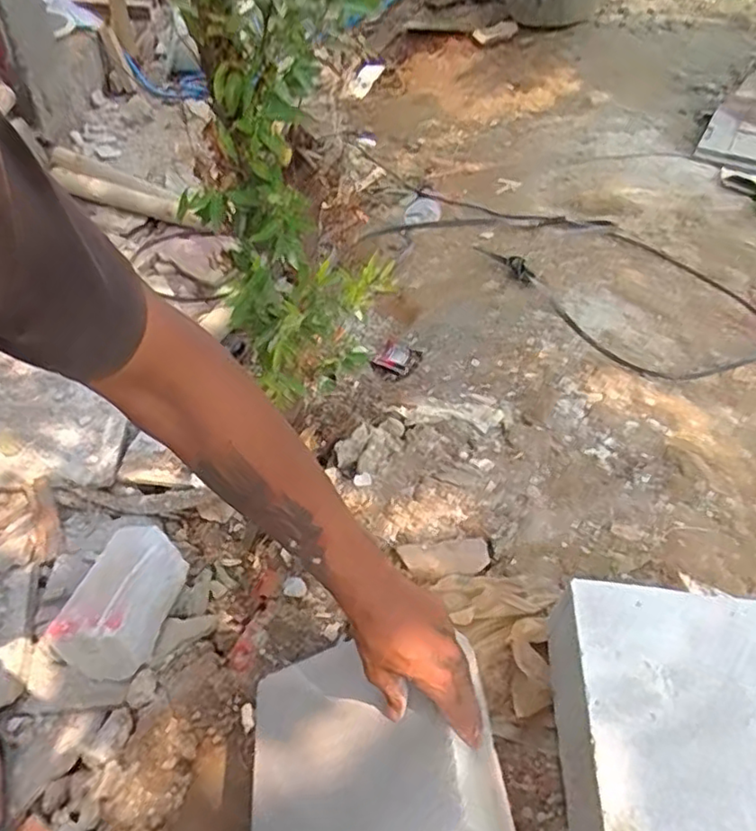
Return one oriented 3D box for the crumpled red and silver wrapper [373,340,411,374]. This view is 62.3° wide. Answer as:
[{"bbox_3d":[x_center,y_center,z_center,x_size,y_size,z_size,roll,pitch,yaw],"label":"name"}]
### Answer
[{"bbox_3d":[0.038,-0.118,1.250,0.073,0.019,0.085,28,51,23],"label":"crumpled red and silver wrapper"}]

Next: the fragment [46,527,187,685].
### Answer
[{"bbox_3d":[-0.357,0.263,0.903,0.123,0.112,0.209,4,35,11],"label":"fragment"}]

